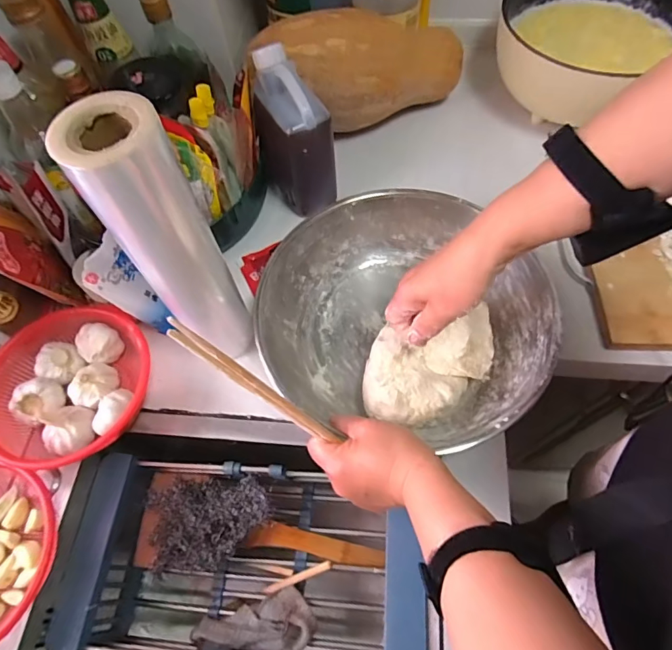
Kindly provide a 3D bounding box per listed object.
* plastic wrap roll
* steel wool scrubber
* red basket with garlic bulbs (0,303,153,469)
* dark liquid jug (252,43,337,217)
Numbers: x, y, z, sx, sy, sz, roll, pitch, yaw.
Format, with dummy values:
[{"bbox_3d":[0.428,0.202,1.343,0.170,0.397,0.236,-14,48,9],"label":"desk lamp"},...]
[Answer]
[{"bbox_3d":[-0.139,-0.062,0.411,0.065,0.278,0.060,-12,62,-3],"label":"plastic wrap roll"},{"bbox_3d":[-0.138,0.215,0.501,0.135,0.027,0.090,-5,62,1],"label":"steel wool scrubber"},{"bbox_3d":[-0.282,0.066,0.497,0.159,0.061,0.171,-2,62,3],"label":"red basket with garlic bulbs"},{"bbox_3d":[-0.053,-0.229,0.564,0.084,0.171,0.100,-14,62,-4],"label":"dark liquid jug"}]

